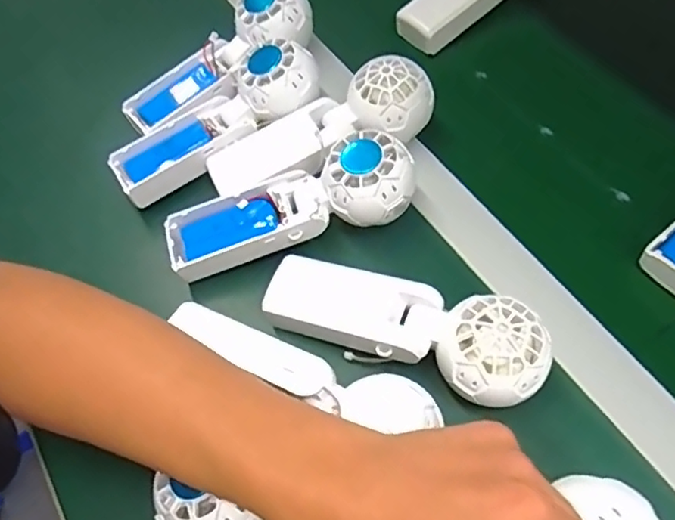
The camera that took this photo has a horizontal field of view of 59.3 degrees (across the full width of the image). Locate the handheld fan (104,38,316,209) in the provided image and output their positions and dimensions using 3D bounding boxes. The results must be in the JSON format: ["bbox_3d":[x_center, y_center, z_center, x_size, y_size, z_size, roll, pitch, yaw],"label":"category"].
[{"bbox_3d":[-0.093,-0.107,0.458,0.170,0.036,0.054,-33,61,4],"label":"handheld fan"}]

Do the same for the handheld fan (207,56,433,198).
[{"bbox_3d":[-0.012,-0.093,0.448,0.176,0.048,0.062,-22,59,10],"label":"handheld fan"}]

